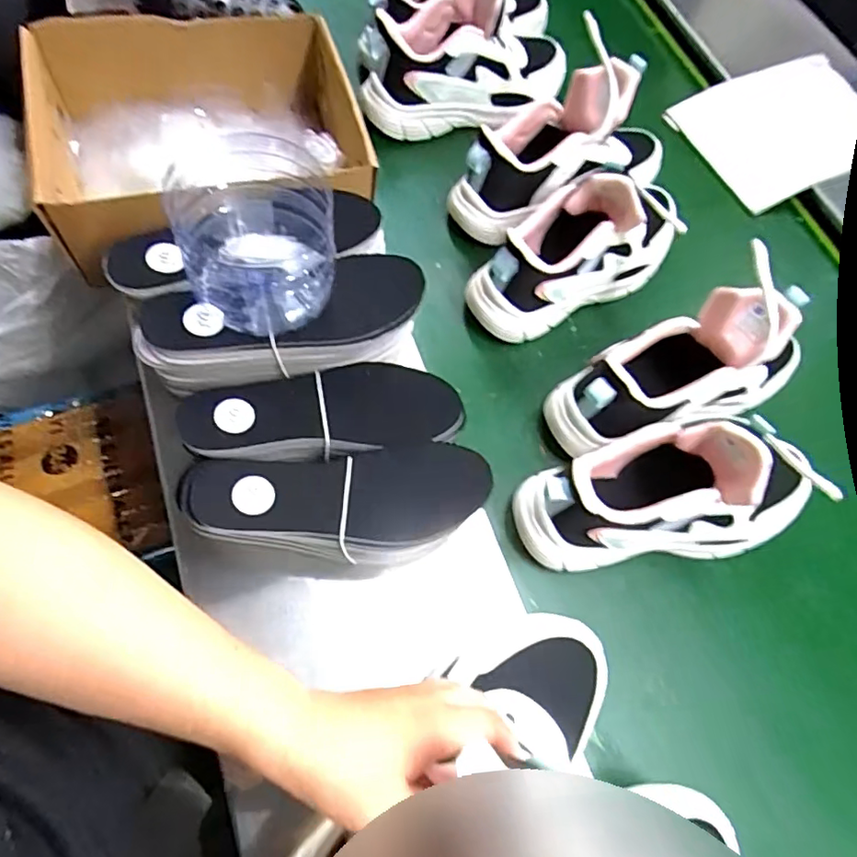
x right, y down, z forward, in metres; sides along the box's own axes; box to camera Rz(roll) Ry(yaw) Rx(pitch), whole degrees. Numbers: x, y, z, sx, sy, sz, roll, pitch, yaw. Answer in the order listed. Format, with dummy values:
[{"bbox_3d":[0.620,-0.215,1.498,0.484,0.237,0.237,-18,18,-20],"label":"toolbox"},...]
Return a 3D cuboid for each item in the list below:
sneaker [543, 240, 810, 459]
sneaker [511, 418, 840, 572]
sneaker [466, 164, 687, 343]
[{"bbox_3d":[0.236,-0.063,0.493,0.245,0.147,0.084,-22,67,-12],"label":"sneaker"},{"bbox_3d":[0.207,0.051,0.457,0.257,0.139,0.082,-6,64,-4],"label":"sneaker"},{"bbox_3d":[0.148,-0.185,0.559,0.226,0.130,0.079,-30,68,-15],"label":"sneaker"}]

